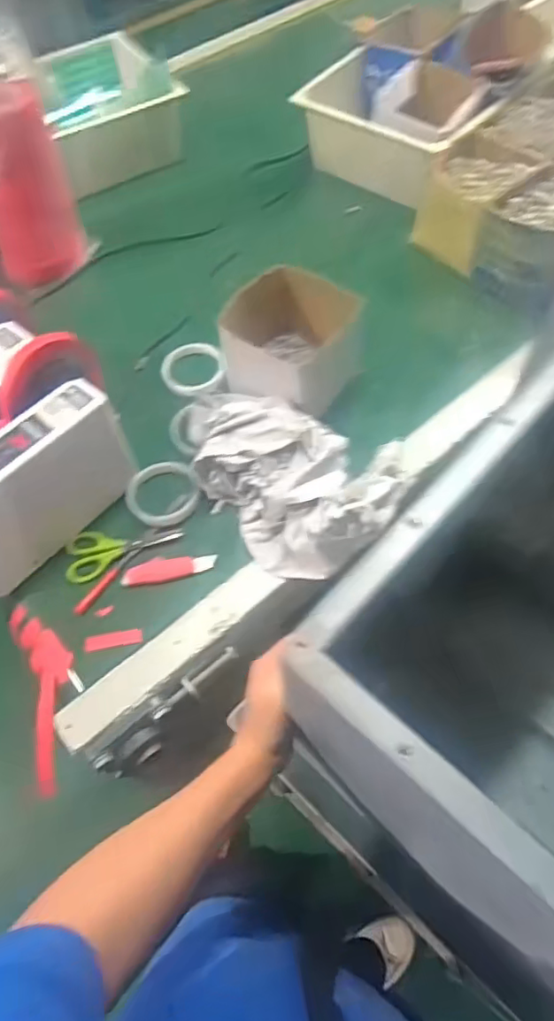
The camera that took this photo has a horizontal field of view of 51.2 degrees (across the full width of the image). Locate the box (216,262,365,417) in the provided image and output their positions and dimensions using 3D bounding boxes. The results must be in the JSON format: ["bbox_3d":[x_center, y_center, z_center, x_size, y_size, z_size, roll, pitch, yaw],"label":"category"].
[{"bbox_3d":[0.014,-0.199,0.722,0.135,0.116,0.143,34,68,20],"label":"box"}]

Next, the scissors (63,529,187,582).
[{"bbox_3d":[-0.174,0.046,0.660,0.130,0.006,0.061,-10,61,-2],"label":"scissors"}]

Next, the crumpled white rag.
[{"bbox_3d":[0.010,-0.040,0.648,0.258,0.083,0.207,12,62,10],"label":"crumpled white rag"}]

